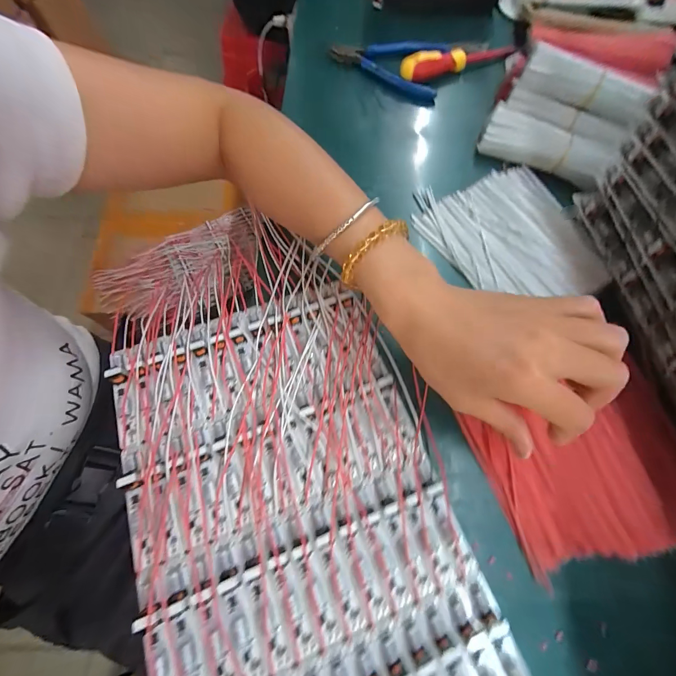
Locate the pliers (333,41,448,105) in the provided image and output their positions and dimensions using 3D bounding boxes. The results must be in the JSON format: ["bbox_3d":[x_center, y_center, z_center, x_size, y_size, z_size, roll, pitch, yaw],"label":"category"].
[{"bbox_3d":[0.054,-0.328,0.387,0.141,0.023,0.083,17,69,7],"label":"pliers"}]

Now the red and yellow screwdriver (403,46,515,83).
[{"bbox_3d":[0.139,-0.324,0.372,0.150,0.025,0.022,-20,71,-8],"label":"red and yellow screwdriver"}]

